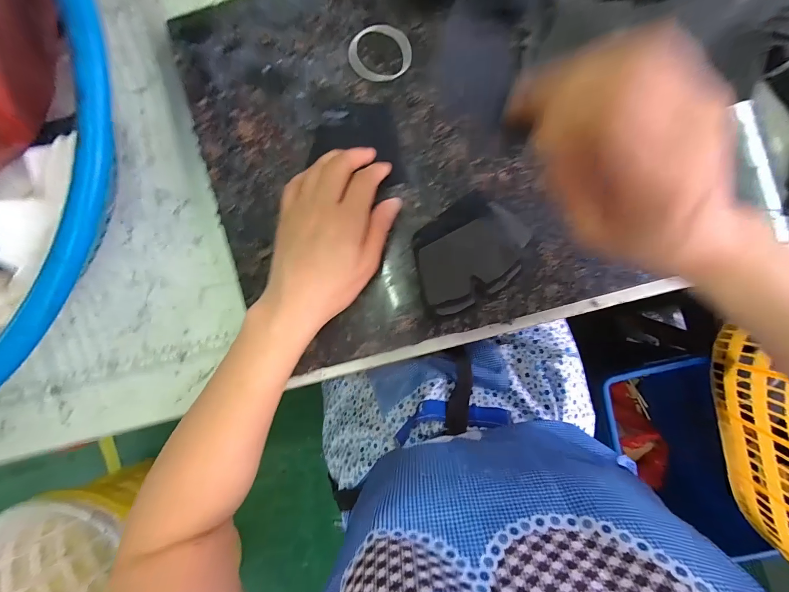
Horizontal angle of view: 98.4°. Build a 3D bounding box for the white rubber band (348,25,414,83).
[{"bbox_3d":[-0.013,-0.222,0.312,0.056,0.008,0.045,13,92,3],"label":"white rubber band"}]

